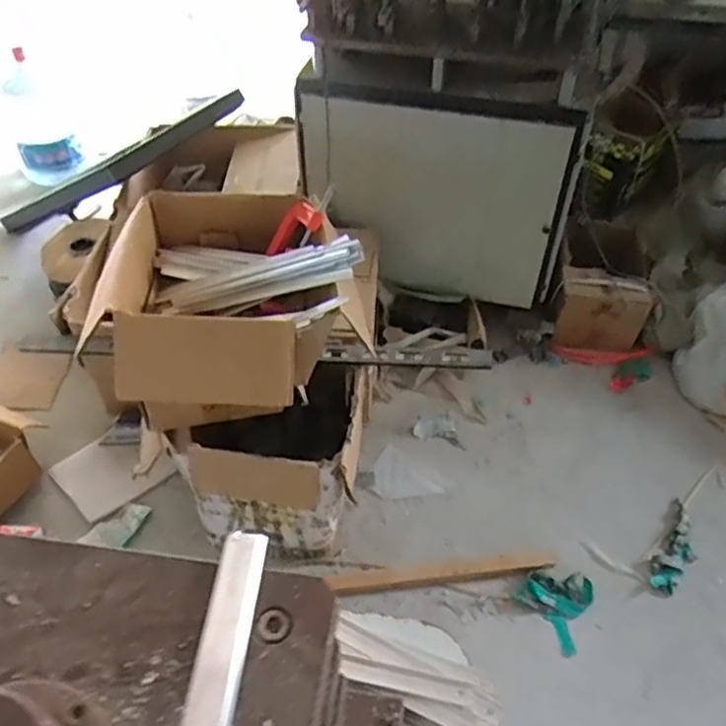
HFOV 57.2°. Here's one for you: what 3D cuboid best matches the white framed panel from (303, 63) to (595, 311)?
[{"bbox_3d":[0.181,-0.448,1.806,0.719,0.626,0.113,16,59,13],"label":"white framed panel"}]

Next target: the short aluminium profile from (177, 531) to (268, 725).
[{"bbox_3d":[-0.065,0.146,0.276,0.024,0.008,0.162,4,47,4],"label":"short aluminium profile"}]

